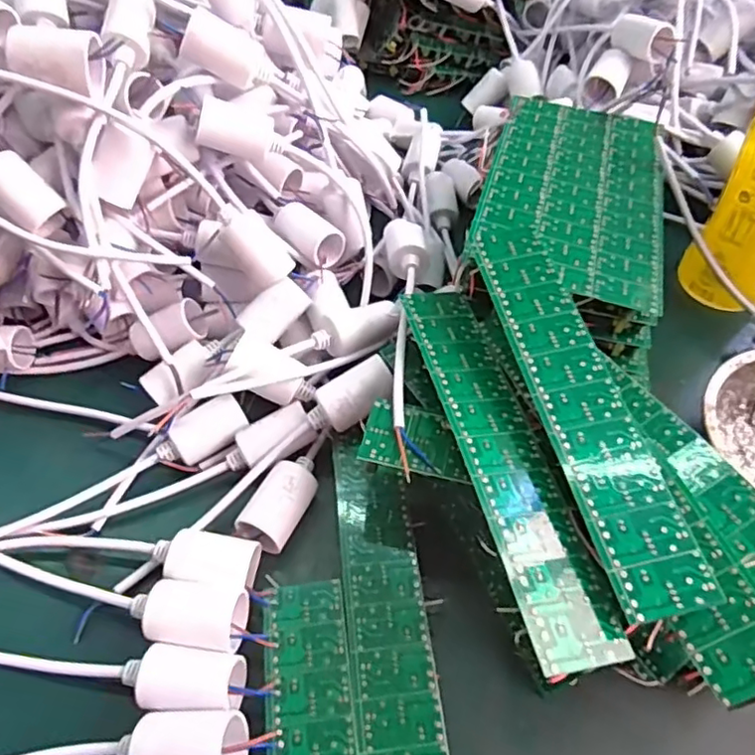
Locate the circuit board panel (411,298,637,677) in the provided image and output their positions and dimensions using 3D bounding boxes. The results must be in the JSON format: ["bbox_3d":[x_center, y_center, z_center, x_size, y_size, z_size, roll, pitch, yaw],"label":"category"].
[{"bbox_3d":[0.056,0.030,0.278,0.039,0.004,0.198,-3,50,-17],"label":"circuit board panel"}]

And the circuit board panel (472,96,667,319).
[{"bbox_3d":[0.128,-0.124,0.390,0.110,0.004,0.197,15,53,6],"label":"circuit board panel"}]

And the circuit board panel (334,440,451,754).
[{"bbox_3d":[0.004,0.108,0.299,0.040,0.004,0.169,-6,55,-3],"label":"circuit board panel"}]

